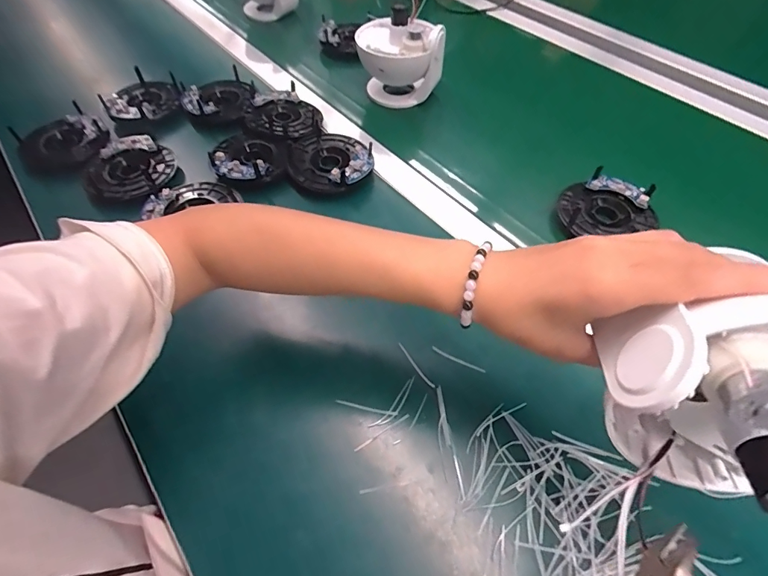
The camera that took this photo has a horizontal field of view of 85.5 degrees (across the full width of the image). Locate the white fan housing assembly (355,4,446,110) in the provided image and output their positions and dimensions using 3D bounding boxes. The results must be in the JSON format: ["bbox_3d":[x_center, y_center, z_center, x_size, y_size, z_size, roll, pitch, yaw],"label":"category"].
[{"bbox_3d":[0.022,-0.323,0.580,0.114,0.113,0.110,0,55,1],"label":"white fan housing assembly"}]

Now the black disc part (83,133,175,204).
[{"bbox_3d":[-0.291,-0.139,0.478,0.091,0.020,0.096,-4,55,-1],"label":"black disc part"}]

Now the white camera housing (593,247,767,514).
[{"bbox_3d":[0.164,0.058,0.187,0.123,0.103,0.072,14,54,11],"label":"white camera housing"}]

